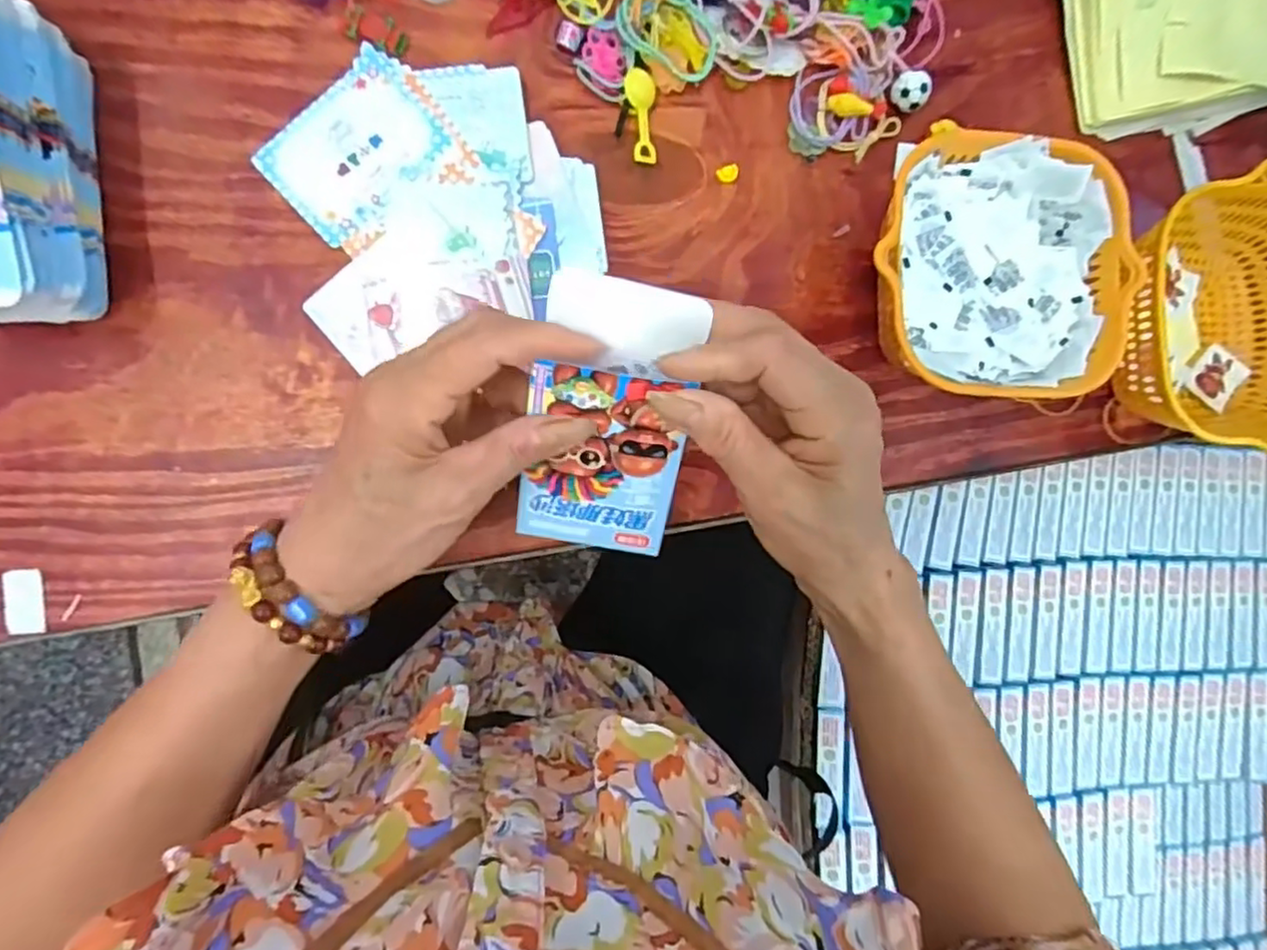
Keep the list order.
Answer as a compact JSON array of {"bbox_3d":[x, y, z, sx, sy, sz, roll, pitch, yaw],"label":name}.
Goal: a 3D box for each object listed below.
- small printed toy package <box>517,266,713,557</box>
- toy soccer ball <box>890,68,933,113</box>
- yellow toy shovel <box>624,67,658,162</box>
[{"bbox_3d":[-0.010,-0.019,0.278,0.063,0.021,0.119,5,117,-8],"label":"small printed toy package"},{"bbox_3d":[0.164,-0.227,0.398,0.022,0.017,0.018,42,85,-7],"label":"toy soccer ball"},{"bbox_3d":[0.005,-0.202,0.381,0.017,0.009,0.049,-6,108,-8],"label":"yellow toy shovel"}]

